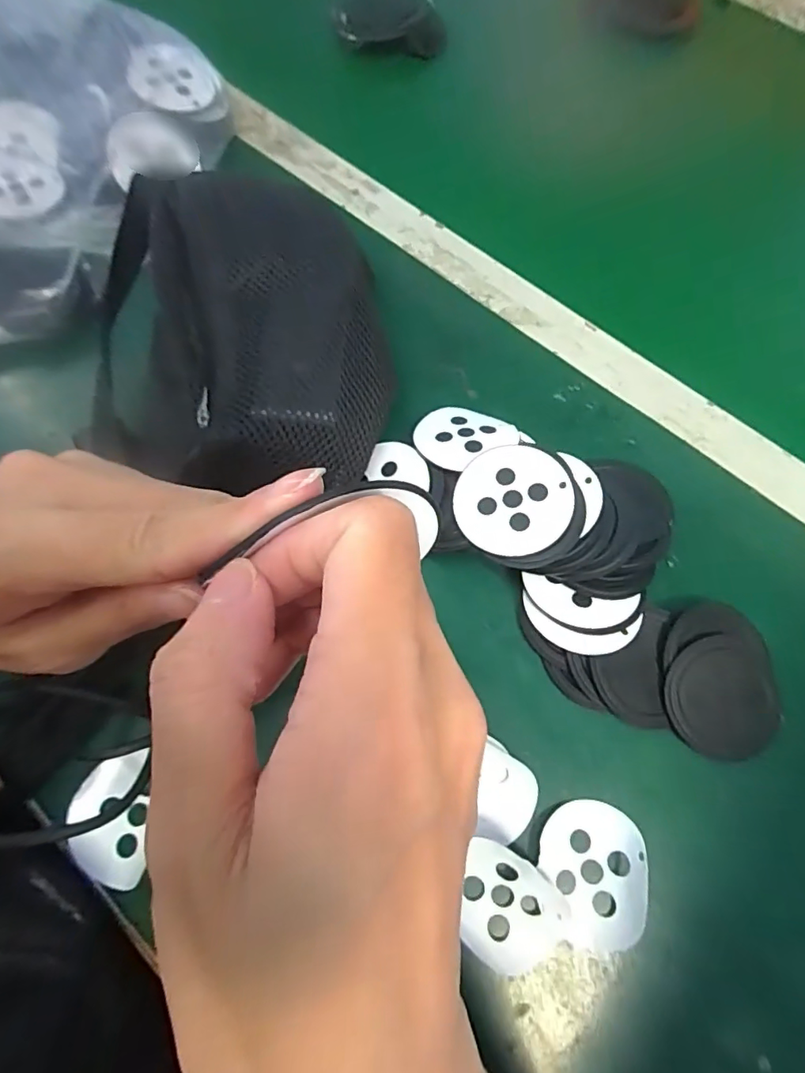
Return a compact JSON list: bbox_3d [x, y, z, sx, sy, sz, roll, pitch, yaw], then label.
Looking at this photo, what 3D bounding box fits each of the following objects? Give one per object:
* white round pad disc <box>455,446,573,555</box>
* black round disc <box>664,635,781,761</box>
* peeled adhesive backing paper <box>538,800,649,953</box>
[{"bbox_3d":[0.059,-0.020,0.284,0.060,0.010,0.061,0,69,0],"label":"white round pad disc"},{"bbox_3d":[0.165,0.083,0.273,0.055,0.008,0.057,0,69,0],"label":"black round disc"},{"bbox_3d":[0.089,0.159,0.250,0.049,0.008,0.059,10,70,4],"label":"peeled adhesive backing paper"}]

